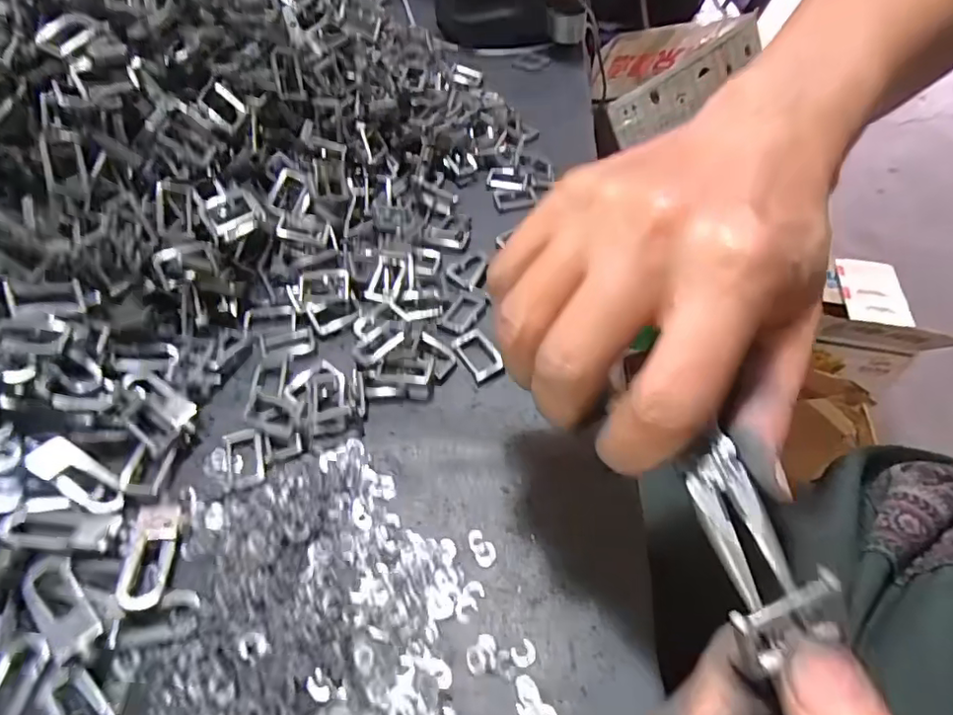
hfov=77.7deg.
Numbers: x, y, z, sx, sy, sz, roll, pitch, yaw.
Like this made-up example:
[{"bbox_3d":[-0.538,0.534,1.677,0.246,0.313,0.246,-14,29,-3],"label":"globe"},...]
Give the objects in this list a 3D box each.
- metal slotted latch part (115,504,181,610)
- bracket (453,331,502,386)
[{"bbox_3d":[-0.118,0.070,0.213,0.015,0.005,0.039,-6,49,-6],"label":"metal slotted latch part"},{"bbox_3d":[0.001,-0.001,0.278,0.016,0.006,0.030,-25,53,-21],"label":"bracket"}]

